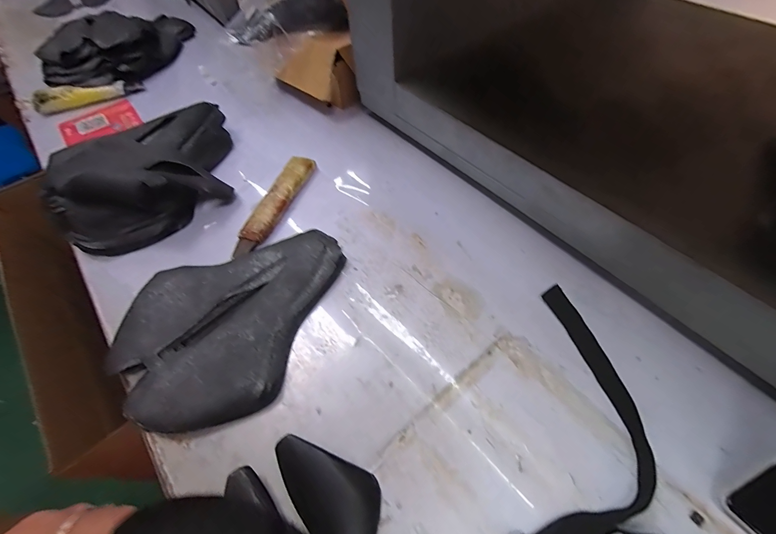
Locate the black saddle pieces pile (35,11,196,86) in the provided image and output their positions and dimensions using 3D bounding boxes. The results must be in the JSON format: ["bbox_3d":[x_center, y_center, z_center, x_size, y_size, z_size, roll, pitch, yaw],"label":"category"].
[{"bbox_3d":[-0.530,-0.450,0.680,0.280,0.063,0.207,-31,60,-19],"label":"black saddle pieces pile"}]

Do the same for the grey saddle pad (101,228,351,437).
[{"bbox_3d":[-0.175,0.044,0.378,0.184,0.023,0.241,19,60,15],"label":"grey saddle pad"}]

